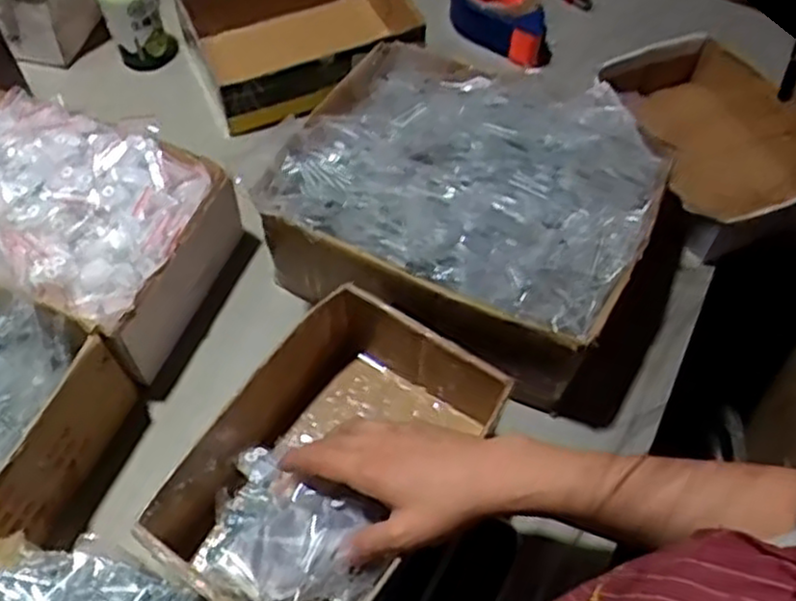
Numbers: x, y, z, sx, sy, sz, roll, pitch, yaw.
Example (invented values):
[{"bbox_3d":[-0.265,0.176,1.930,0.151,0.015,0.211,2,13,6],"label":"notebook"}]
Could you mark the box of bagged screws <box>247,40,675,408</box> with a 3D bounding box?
[{"bbox_3d":[0.064,-0.092,0.694,0.305,0.110,0.263,26,62,14],"label":"box of bagged screws"}]

